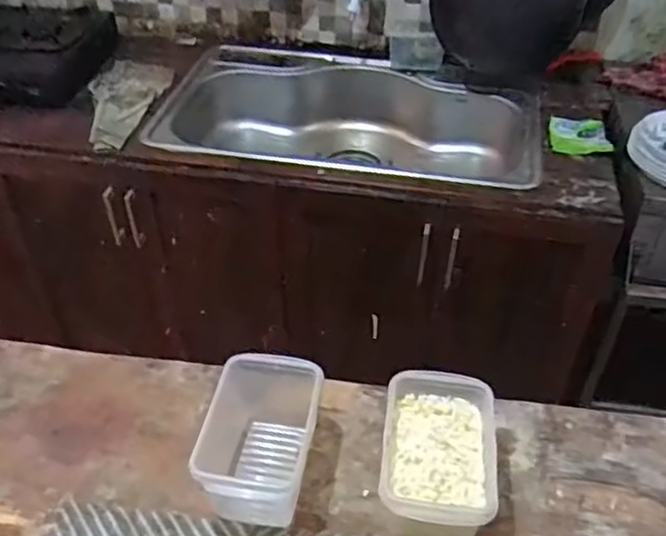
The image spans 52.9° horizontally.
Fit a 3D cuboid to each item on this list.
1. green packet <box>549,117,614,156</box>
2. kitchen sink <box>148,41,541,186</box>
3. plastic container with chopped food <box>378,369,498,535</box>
[{"bbox_3d":[0.518,-0.279,1.416,0.121,0.024,0.121,2,40,4],"label":"green packet"},{"bbox_3d":[0.041,-0.313,1.608,0.830,0.217,0.537,7,42,8],"label":"kitchen sink"},{"bbox_3d":[0.104,0.194,0.674,0.105,0.088,0.154,5,41,7],"label":"plastic container with chopped food"}]

